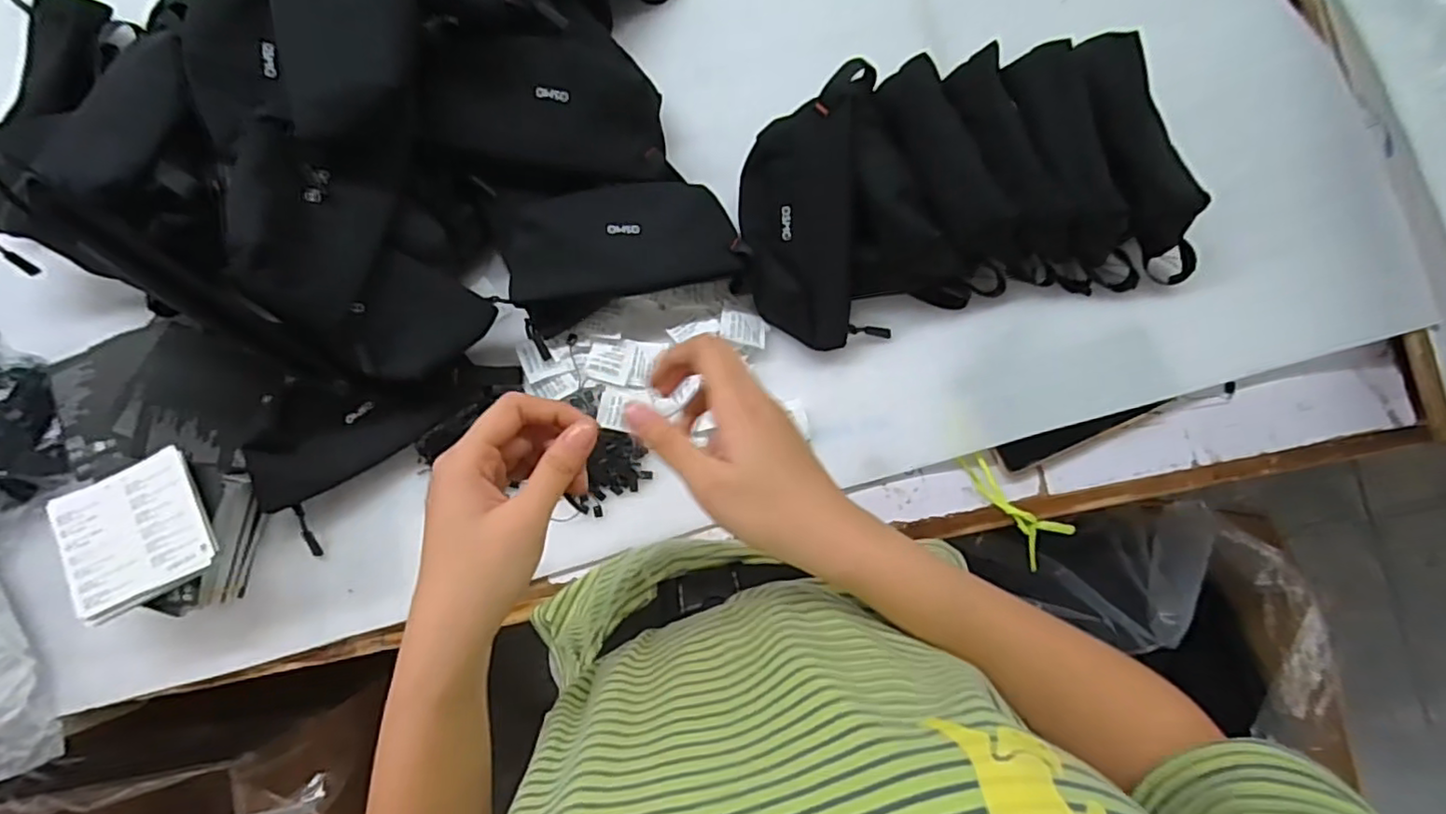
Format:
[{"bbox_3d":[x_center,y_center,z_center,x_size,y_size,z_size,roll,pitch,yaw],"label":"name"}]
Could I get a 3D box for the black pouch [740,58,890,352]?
[{"bbox_3d":[0.070,-0.156,0.520,0.104,0.037,0.209,-1,106,1],"label":"black pouch"}]

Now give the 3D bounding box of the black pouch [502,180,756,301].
[{"bbox_3d":[-0.085,-0.139,0.529,0.190,0.045,0.081,-12,109,-6],"label":"black pouch"}]

